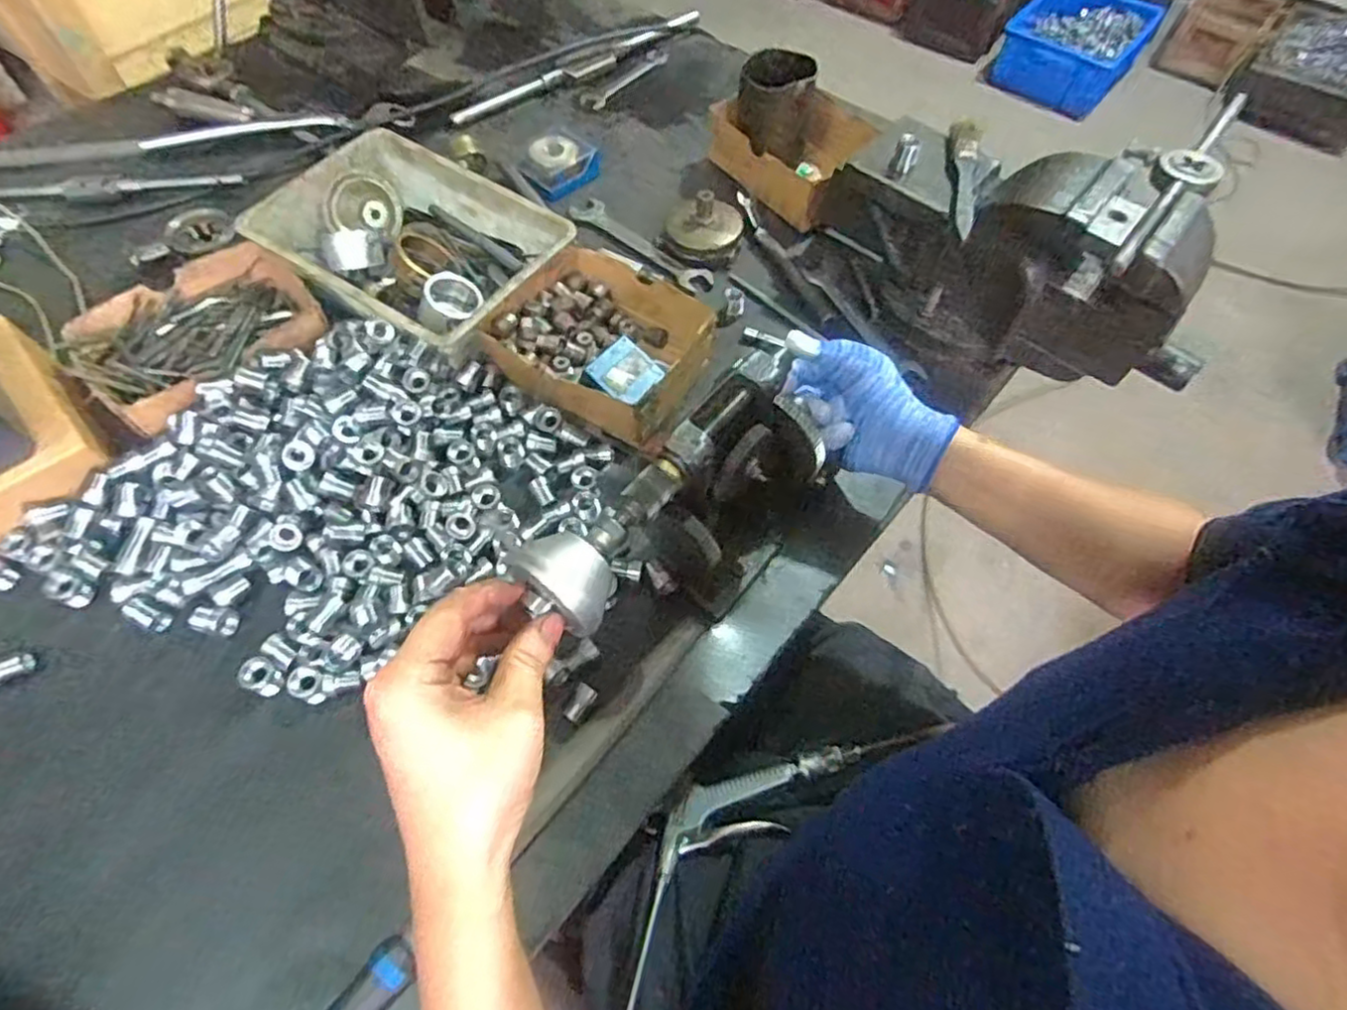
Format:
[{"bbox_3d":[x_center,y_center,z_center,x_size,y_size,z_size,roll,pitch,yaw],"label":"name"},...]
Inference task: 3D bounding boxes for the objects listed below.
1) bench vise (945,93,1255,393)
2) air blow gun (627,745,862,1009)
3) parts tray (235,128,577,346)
[{"bbox_3d":[0.349,-0.190,0.571,0.198,0.140,0.147,33,63,17],"label":"bench vise"},{"bbox_3d":[0.037,0.259,0.539,0.238,0.022,0.077,-40,47,-20],"label":"air blow gun"},{"bbox_3d":[-0.234,-0.228,0.620,0.241,0.066,0.170,30,62,15],"label":"parts tray"}]

